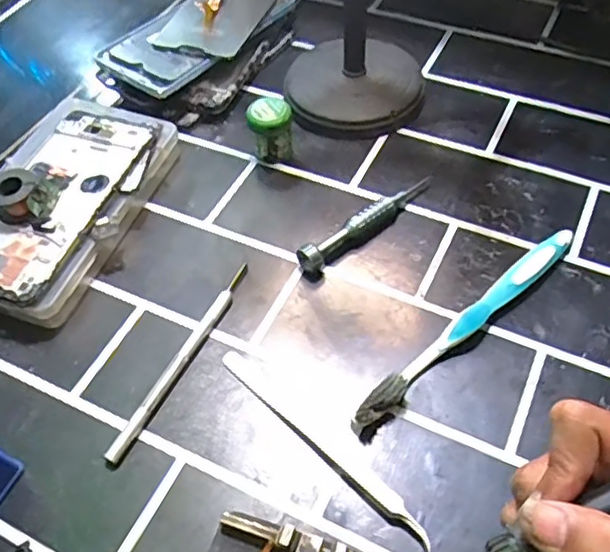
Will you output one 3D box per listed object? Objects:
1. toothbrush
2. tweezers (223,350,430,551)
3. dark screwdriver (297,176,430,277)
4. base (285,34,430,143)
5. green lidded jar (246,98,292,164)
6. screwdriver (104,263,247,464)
[{"bbox_3d":[0.096,0.025,0.366,0.185,0.016,0.015,-36,59,-23],"label":"toothbrush"},{"bbox_3d":[0.008,0.085,0.332,0.014,0.006,0.145,-39,60,-24],"label":"tweezers"},{"bbox_3d":[0.044,-0.038,0.419,0.115,0.018,0.017,-36,59,-22],"label":"dark screwdriver"},{"bbox_3d":[0.038,-0.146,0.494,0.104,0.031,0.093,1,52,4],"label":"base"},{"bbox_3d":[-0.024,-0.100,0.455,0.029,0.045,0.026,-6,52,-2],"label":"green lidded jar"},{"bbox_3d":[-0.069,0.045,0.366,0.010,0.009,0.137,21,56,18],"label":"screwdriver"}]

